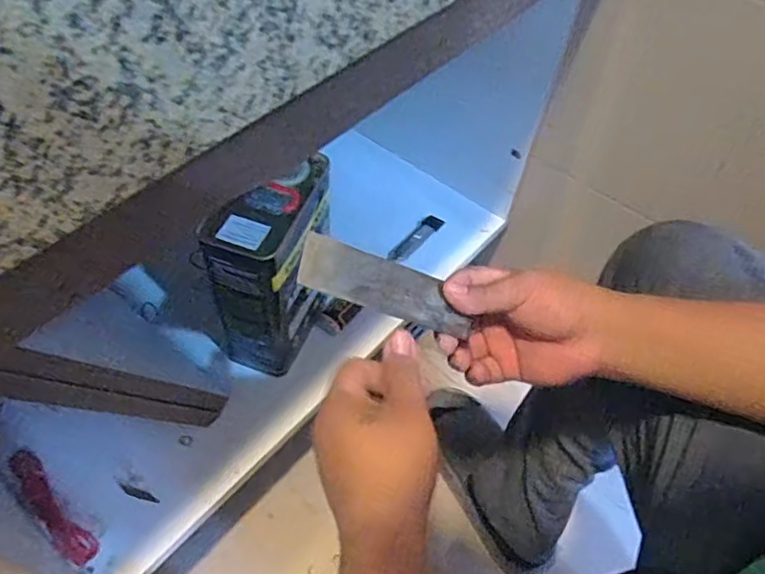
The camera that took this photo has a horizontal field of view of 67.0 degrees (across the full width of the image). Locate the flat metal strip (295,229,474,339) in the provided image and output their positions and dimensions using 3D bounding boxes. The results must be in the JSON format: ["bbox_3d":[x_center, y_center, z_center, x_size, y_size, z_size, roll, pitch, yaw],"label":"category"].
[{"bbox_3d":[0.003,-0.002,0.414,0.128,0.007,0.041,19,60,-21],"label":"flat metal strip"}]

